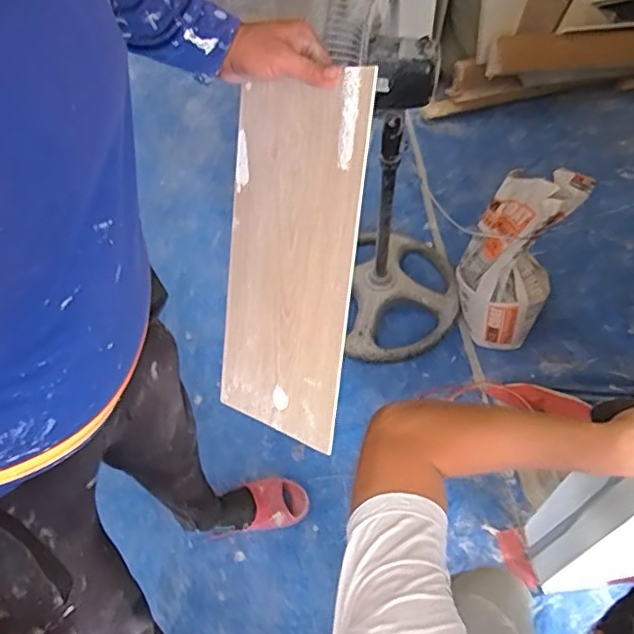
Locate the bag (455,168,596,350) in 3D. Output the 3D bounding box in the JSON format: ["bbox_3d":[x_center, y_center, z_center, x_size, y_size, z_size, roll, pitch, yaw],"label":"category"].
[{"bbox_3d":[0.499,-0.145,1.469,0.244,0.470,0.216,17,57,16],"label":"bag"}]

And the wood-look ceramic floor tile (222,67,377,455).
[{"bbox_3d":[-0.036,-0.058,0.629,0.177,0.381,0.006,17,18,37],"label":"wood-look ceramic floor tile"}]

